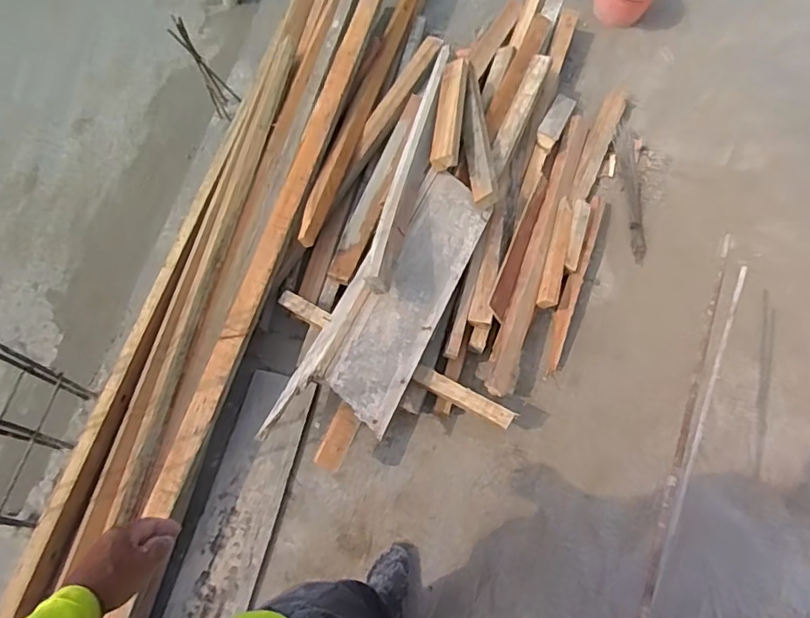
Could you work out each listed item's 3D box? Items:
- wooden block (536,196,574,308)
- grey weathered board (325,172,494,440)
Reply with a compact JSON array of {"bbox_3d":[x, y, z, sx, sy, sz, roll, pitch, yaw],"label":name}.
[{"bbox_3d":[0.412,-0.152,1.462,0.053,0.039,0.349,15,67,9],"label":"wooden block"},{"bbox_3d":[0.022,-0.042,1.276,0.171,0.023,0.637,33,65,-13],"label":"grey weathered board"}]

